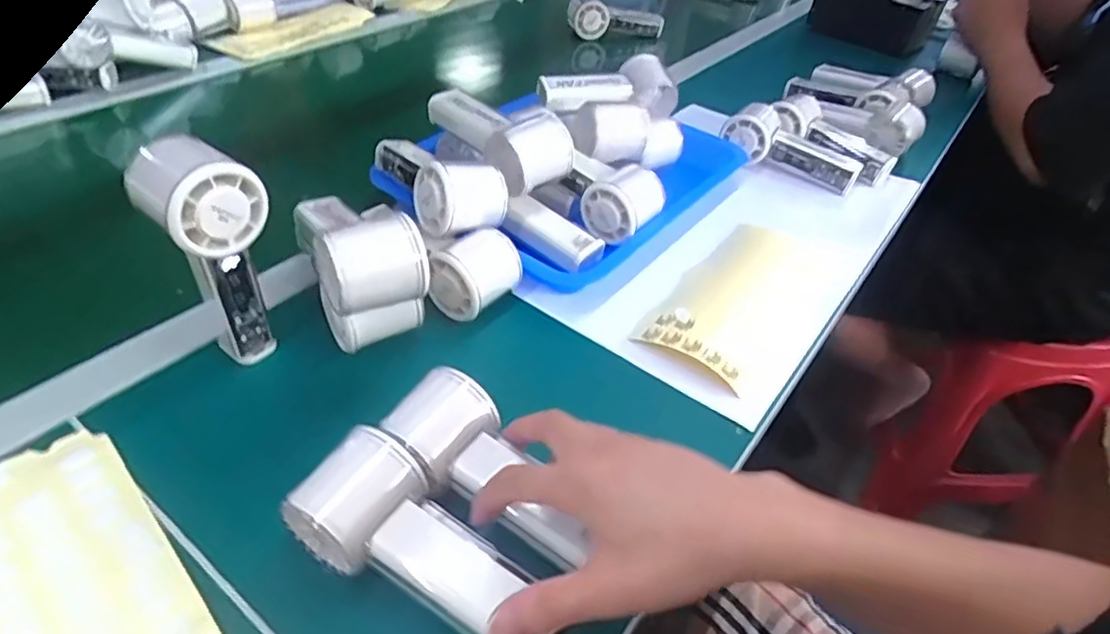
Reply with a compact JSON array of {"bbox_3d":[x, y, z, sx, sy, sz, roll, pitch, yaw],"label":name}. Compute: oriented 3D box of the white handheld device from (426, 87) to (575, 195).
[{"bbox_3d":[-0.049,-0.165,0.565,0.076,0.055,0.148,-19,47,-25],"label":"white handheld device"}]

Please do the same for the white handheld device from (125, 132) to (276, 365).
[{"bbox_3d":[-0.219,-0.039,0.410,0.056,0.148,0.073,-30,52,-33],"label":"white handheld device"}]

